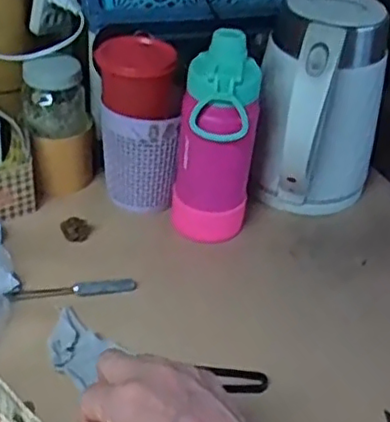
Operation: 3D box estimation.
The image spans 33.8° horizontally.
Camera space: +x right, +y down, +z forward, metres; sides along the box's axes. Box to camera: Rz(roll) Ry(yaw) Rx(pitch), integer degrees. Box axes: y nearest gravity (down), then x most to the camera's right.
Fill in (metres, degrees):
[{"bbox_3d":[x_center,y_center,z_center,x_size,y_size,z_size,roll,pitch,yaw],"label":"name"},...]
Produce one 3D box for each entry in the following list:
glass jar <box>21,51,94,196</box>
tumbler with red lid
[{"bbox_3d":[-0.144,-0.089,0.685,0.070,0.140,0.070,-3,39,-13],"label":"glass jar"},{"bbox_3d":[-0.057,-0.085,0.662,0.081,0.173,0.076,4,38,-4],"label":"tumbler with red lid"}]

